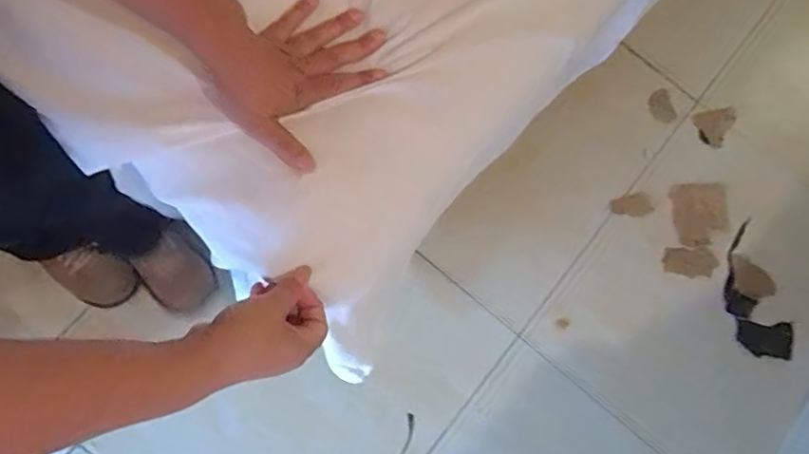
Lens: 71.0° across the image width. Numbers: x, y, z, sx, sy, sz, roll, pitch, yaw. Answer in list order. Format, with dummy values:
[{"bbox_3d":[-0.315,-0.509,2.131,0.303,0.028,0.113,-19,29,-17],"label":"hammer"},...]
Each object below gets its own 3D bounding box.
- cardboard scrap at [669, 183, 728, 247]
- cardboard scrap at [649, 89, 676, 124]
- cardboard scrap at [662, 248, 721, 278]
[{"bbox_3d":[0.522,-0.023,1.001,0.088,0.009,0.109,-5,76,-3],"label":"cardboard scrap"},{"bbox_3d":[0.465,-0.216,1.026,0.045,0.004,0.061,-23,91,-6],"label":"cardboard scrap"},{"bbox_3d":[0.495,0.062,0.983,0.090,0.004,0.048,8,81,5],"label":"cardboard scrap"}]

